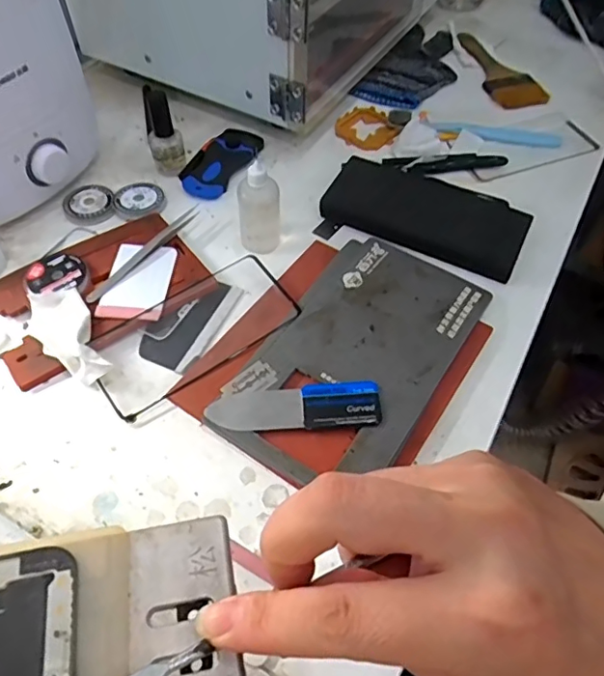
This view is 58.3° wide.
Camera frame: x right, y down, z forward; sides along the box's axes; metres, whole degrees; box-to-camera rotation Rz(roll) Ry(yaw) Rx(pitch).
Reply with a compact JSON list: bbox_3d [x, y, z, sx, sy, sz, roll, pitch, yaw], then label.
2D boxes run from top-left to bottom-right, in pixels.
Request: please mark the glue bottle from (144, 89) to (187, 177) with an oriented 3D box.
[{"bbox_3d":[-0.132,-0.198,0.518,0.030,0.072,0.029,-11,55,-9],"label":"glue bottle"}]

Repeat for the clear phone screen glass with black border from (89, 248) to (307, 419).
[{"bbox_3d":[-0.082,-0.008,0.419,0.164,0.009,0.082,-35,61,-21],"label":"clear phone screen glass with black border"}]

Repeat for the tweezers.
[{"bbox_3d":[-0.131,-0.075,0.459,0.013,0.004,0.132,28,58,18],"label":"tweezers"}]

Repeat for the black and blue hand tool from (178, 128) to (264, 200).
[{"bbox_3d":[-0.082,-0.179,0.546,0.051,0.012,0.103,27,58,17],"label":"black and blue hand tool"}]

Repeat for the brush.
[{"bbox_3d":[0.237,-0.335,0.668,0.065,0.023,0.154,-17,56,-11],"label":"brush"}]

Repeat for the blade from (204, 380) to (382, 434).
[{"bbox_3d":[-0.005,0.049,0.381,0.118,0.006,0.034,-5,54,-5],"label":"blade"}]

